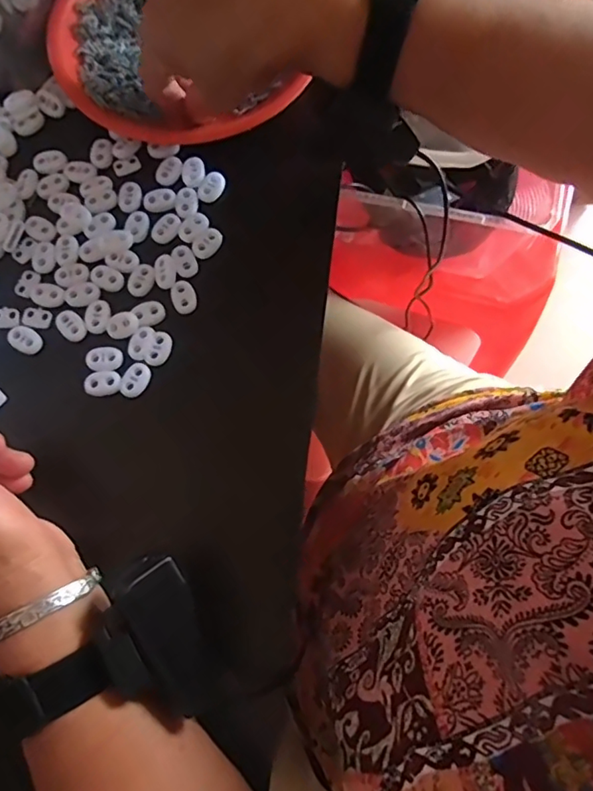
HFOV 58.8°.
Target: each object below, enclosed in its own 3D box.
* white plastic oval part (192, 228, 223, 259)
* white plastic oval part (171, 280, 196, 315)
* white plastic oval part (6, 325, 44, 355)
[{"bbox_3d":[-0.060,-0.102,0.353,0.015,0.004,0.022,43,79,12],"label":"white plastic oval part"},{"bbox_3d":[-0.074,-0.064,0.342,0.015,0.004,0.023,-16,75,-4],"label":"white plastic oval part"},{"bbox_3d":[-0.175,-0.036,0.338,0.023,0.004,0.017,41,79,11],"label":"white plastic oval part"}]

